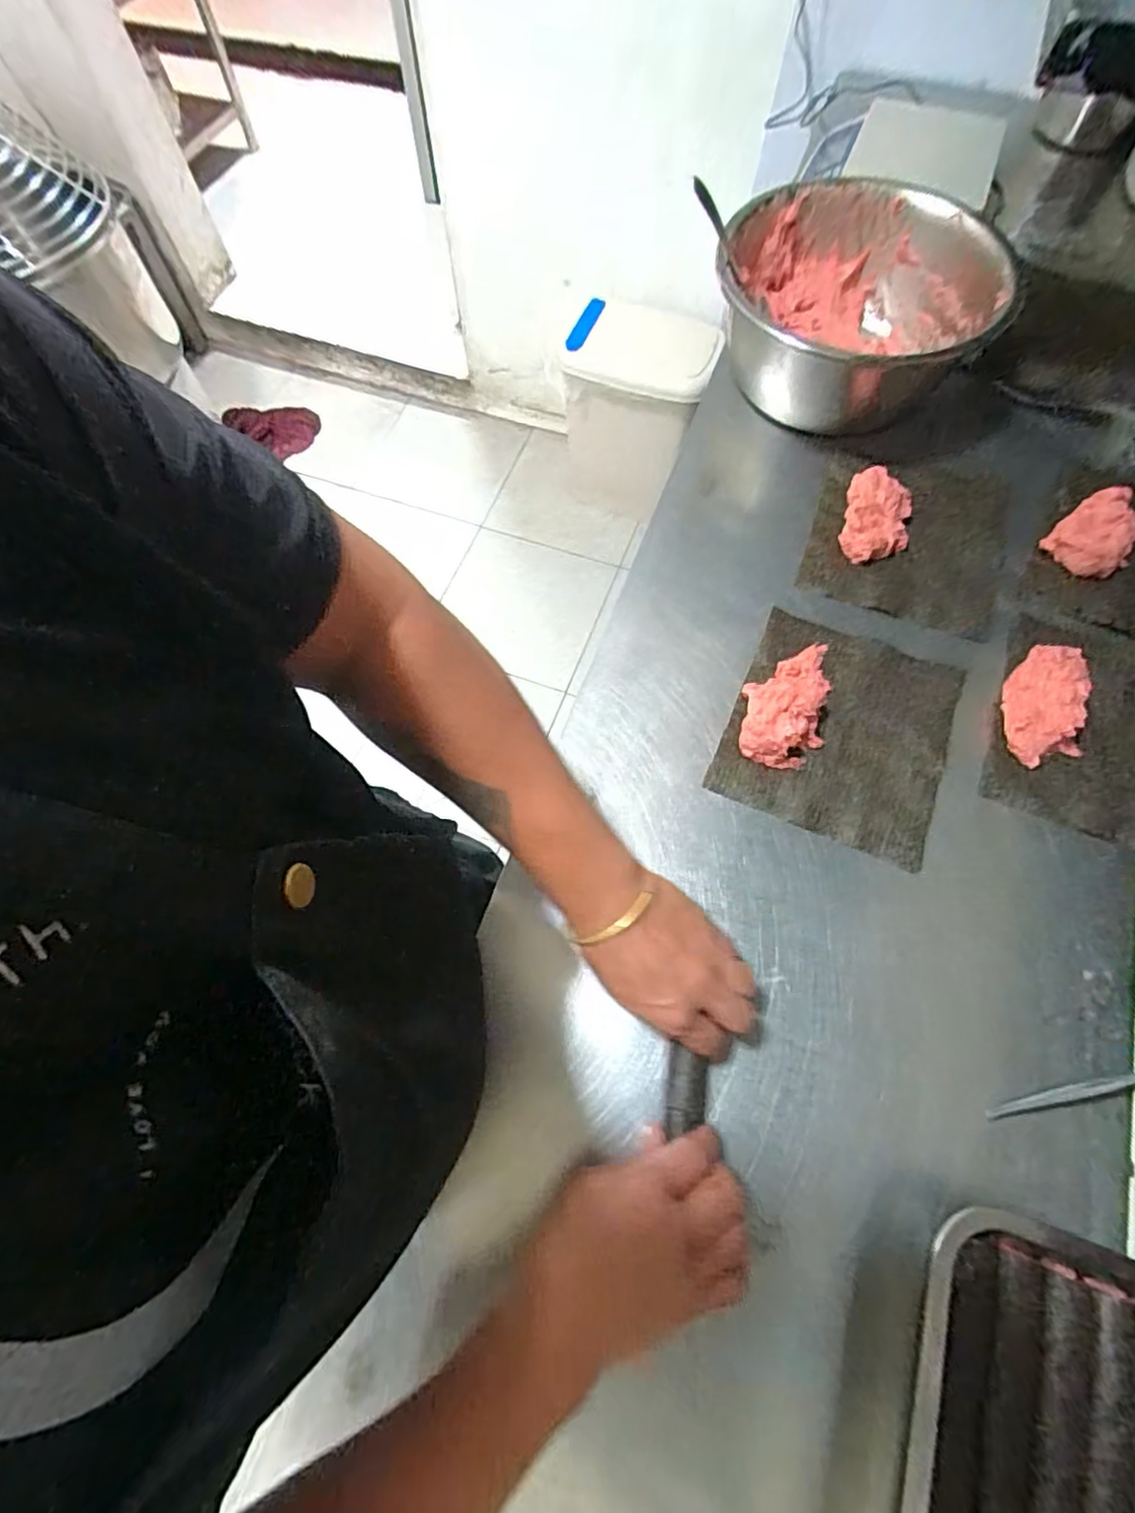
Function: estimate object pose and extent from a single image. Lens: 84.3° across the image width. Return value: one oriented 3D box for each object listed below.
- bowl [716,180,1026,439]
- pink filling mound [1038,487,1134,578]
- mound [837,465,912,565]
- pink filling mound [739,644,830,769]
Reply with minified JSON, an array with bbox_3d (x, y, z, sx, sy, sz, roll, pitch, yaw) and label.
[{"bbox_3d":[0.294,-0.478,0.682,0.250,0.131,0.273,0,67,0],"label":"bowl"},{"bbox_3d":[0.527,-0.220,0.617,0.093,0.028,0.065,-38,72,-14],"label":"pink filling mound"},{"bbox_3d":[0.312,-0.243,0.629,0.063,0.029,0.103,16,68,7],"label":"mound"},{"bbox_3d":[0.194,-0.054,0.552,0.068,0.032,0.124,13,68,6],"label":"pink filling mound"}]

